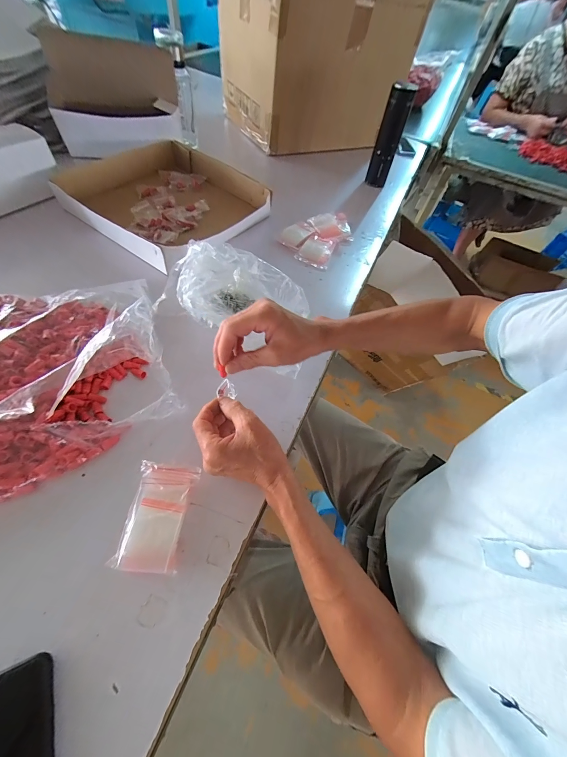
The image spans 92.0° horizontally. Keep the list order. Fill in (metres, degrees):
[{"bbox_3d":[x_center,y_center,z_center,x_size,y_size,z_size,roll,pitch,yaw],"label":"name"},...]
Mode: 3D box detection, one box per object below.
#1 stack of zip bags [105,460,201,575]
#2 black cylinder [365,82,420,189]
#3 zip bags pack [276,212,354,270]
[{"bbox_3d":[-0.144,0.156,0.316,0.066,0.026,0.109,9,57,-3],"label":"stack of zip bags"},{"bbox_3d":[0.302,-0.688,0.796,0.070,0.218,0.064,21,58,5],"label":"black cylinder"},{"bbox_3d":[0.091,-0.352,0.670,0.129,0.030,0.216,32,59,12],"label":"zip bags pack"}]

